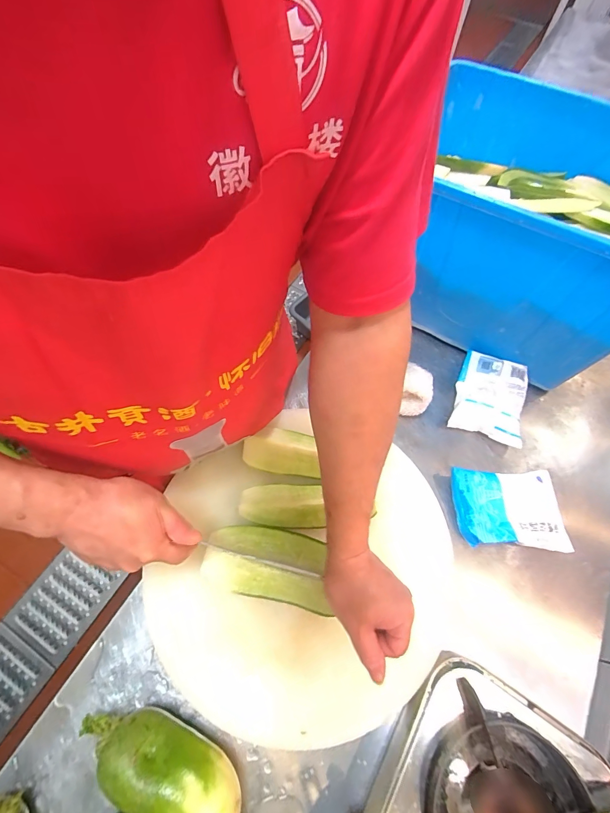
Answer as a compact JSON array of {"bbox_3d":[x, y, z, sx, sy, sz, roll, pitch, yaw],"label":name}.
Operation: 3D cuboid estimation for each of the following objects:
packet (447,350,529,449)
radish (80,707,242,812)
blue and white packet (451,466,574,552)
[{"bbox_3d":[0.332,-0.017,0.632,0.115,0.046,0.153,17,65,5],"label":"packet"},{"bbox_3d":[-0.149,0.408,0.397,0.231,0.078,0.075,25,66,9],"label":"radish"},{"bbox_3d":[0.321,0.161,0.557,0.169,0.036,0.123,1,65,-2],"label":"blue and white packet"}]

